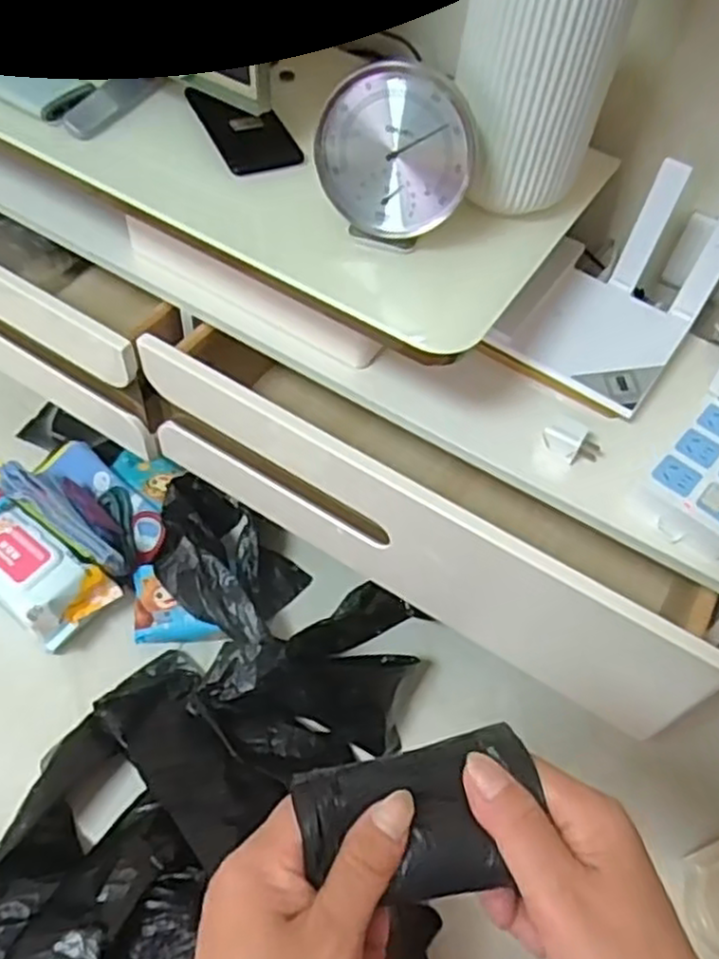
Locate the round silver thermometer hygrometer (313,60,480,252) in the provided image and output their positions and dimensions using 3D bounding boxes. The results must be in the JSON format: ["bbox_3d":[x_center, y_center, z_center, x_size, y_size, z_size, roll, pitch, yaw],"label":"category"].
[{"bbox_3d":[0.029,-0.254,0.569,0.122,0.127,0.040,47,34,-14],"label":"round silver thermometer hygrometer"}]

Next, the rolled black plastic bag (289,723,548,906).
[{"bbox_3d":[0.027,0.132,0.285,0.097,0.022,0.055,-12,57,-13],"label":"rolled black plastic bag"}]

